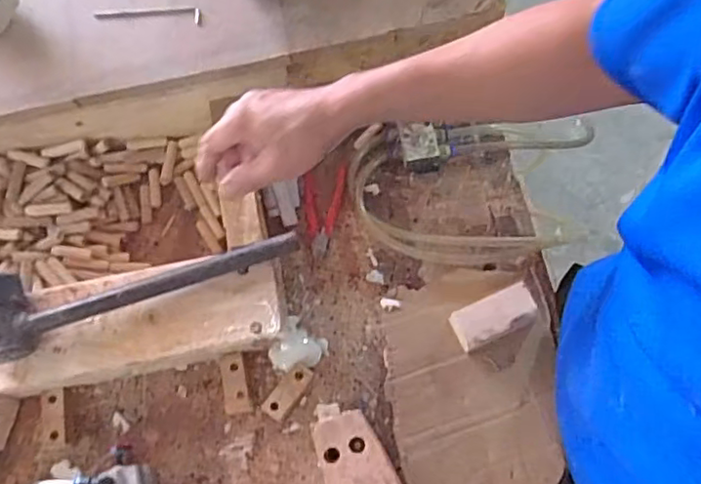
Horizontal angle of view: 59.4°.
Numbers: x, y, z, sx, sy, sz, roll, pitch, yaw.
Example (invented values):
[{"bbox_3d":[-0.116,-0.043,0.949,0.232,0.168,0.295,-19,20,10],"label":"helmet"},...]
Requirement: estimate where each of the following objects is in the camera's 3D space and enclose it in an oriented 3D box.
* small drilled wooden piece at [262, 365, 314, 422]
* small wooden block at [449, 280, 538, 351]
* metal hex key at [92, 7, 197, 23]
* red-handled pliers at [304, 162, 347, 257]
[{"bbox_3d":[-0.066,0.160,0.658,0.026,0.020,0.061,37,76,14],"label":"small drilled wooden piece"},{"bbox_3d":[0.154,0.081,0.663,0.087,0.035,0.042,-23,71,-6],"label":"small wooden block"},{"bbox_3d":[-0.230,-0.257,0.694,0.122,0.004,0.018,1,71,3],"label":"metal hex key"},{"bbox_3d":[-0.036,-0.042,0.739,0.052,0.018,0.120,8,71,5],"label":"red-handled pliers"}]

